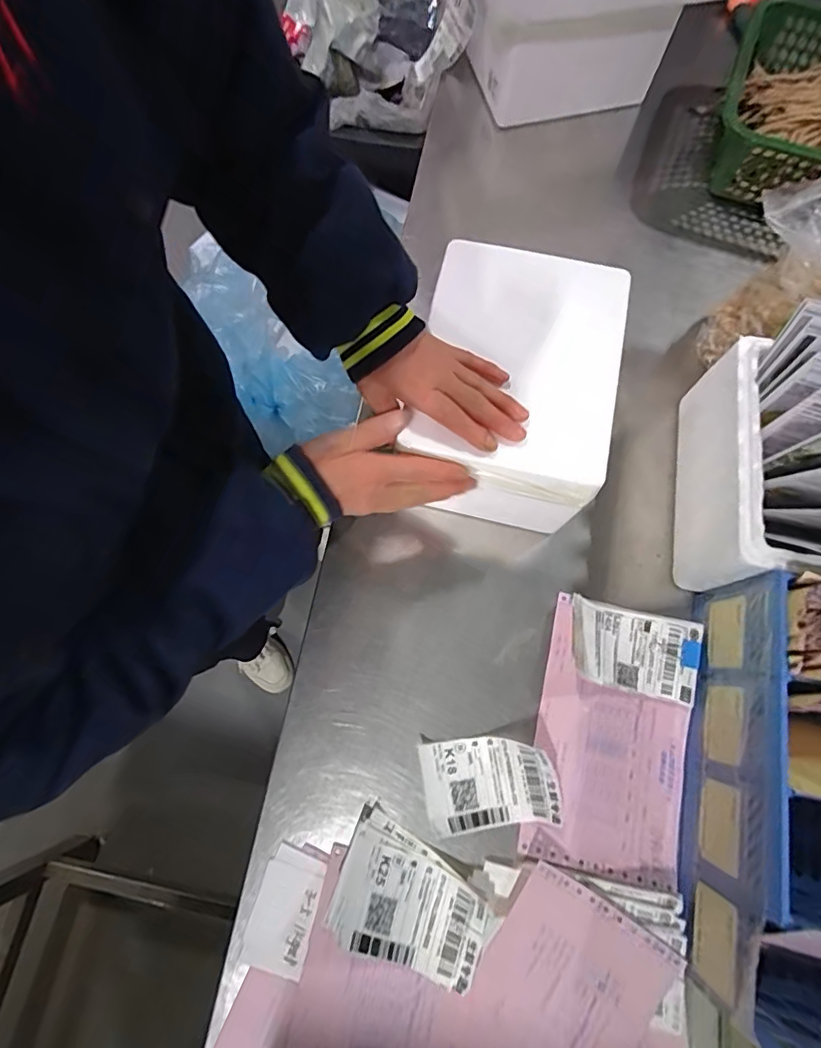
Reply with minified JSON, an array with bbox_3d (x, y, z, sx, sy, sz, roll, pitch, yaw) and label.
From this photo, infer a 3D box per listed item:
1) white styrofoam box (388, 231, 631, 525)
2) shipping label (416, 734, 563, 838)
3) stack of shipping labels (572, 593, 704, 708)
[{"bbox_3d":[0.097,-0.126,0.490,0.166,0.133,0.220,12,71,5],"label":"white styrofoam box"},{"bbox_3d":[0.070,0.234,0.448,0.120,0.028,0.075,-2,70,0],"label":"shipping label"},{"bbox_3d":[0.214,0.121,0.482,0.120,0.032,0.075,14,71,6],"label":"stack of shipping labels"}]

